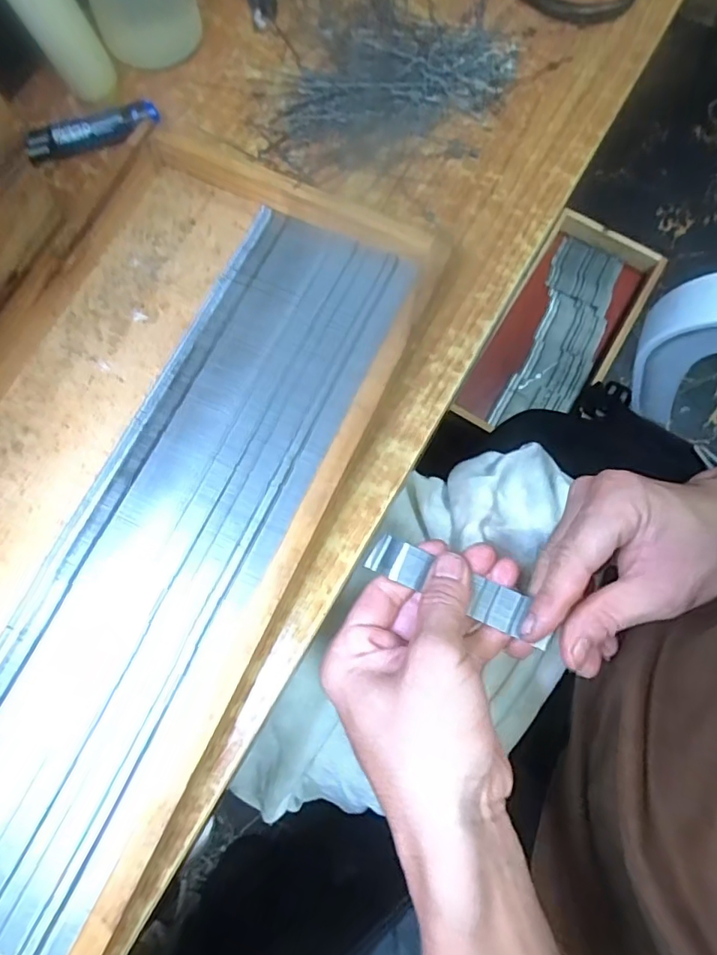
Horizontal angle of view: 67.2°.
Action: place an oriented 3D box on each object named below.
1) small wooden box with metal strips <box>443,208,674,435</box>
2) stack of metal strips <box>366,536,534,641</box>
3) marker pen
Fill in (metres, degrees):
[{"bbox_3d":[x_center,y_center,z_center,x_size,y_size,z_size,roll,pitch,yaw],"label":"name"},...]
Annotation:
[{"bbox_3d":[0.349,-0.244,0.916,0.186,0.051,0.441,30,76,6],"label":"small wooden box with metal strips"},{"bbox_3d":[0.046,0.055,0.288,0.085,0.006,0.022,22,75,9],"label":"stack of metal strips"},{"bbox_3d":[-0.163,-0.211,0.329,0.081,0.016,0.016,-15,76,-5],"label":"marker pen"}]

